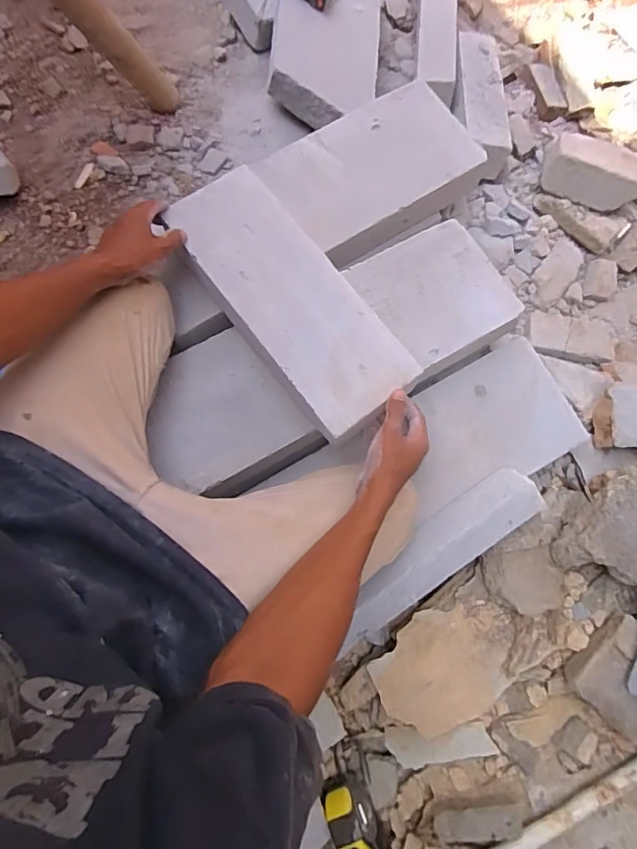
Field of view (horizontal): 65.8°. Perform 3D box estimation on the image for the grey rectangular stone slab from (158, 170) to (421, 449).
[{"bbox_3d":[-0.043,-0.171,0.694,0.148,0.080,0.405,-36,79,-7],"label":"grey rectangular stone slab"}]

